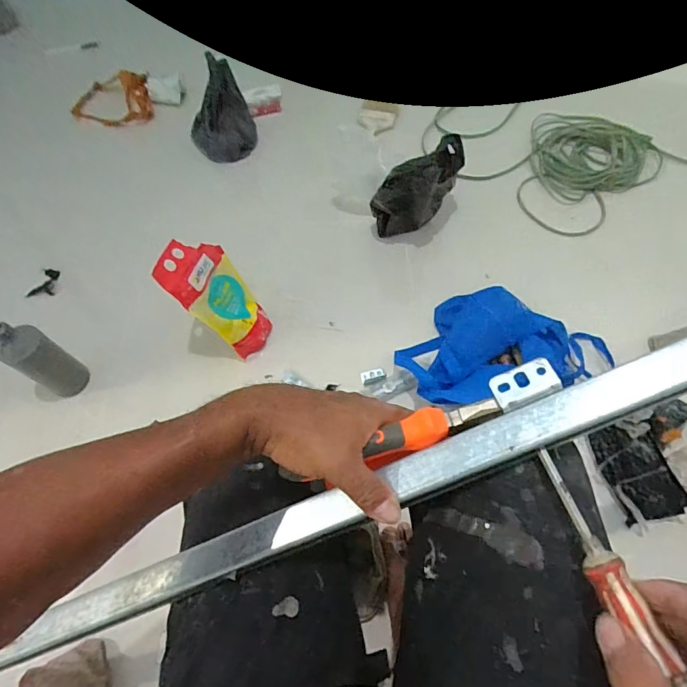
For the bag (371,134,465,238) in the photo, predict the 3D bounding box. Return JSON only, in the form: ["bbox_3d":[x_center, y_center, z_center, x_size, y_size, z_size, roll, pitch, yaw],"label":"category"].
[{"bbox_3d":[0.168,-0.326,0.953,0.204,0.192,0.090,-27,65,-12],"label":"bag"}]

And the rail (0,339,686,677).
[{"bbox_3d":[0.032,0.115,0.340,0.711,0.030,0.034,-26,63,10],"label":"rail"}]

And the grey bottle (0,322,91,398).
[{"bbox_3d":[-0.535,0.030,0.786,0.061,0.210,0.072,29,67,16],"label":"grey bottle"}]

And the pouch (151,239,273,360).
[{"bbox_3d":[-0.222,-0.087,0.819,0.034,0.259,0.136,-8,52,33],"label":"pouch"}]

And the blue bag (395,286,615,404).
[{"bbox_3d":[0.290,0.006,0.848,0.377,0.079,0.233,-11,63,-4],"label":"blue bag"}]

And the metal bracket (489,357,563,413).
[{"bbox_3d":[0.132,0.030,0.323,0.045,0.006,0.027,-27,62,12],"label":"metal bracket"}]

